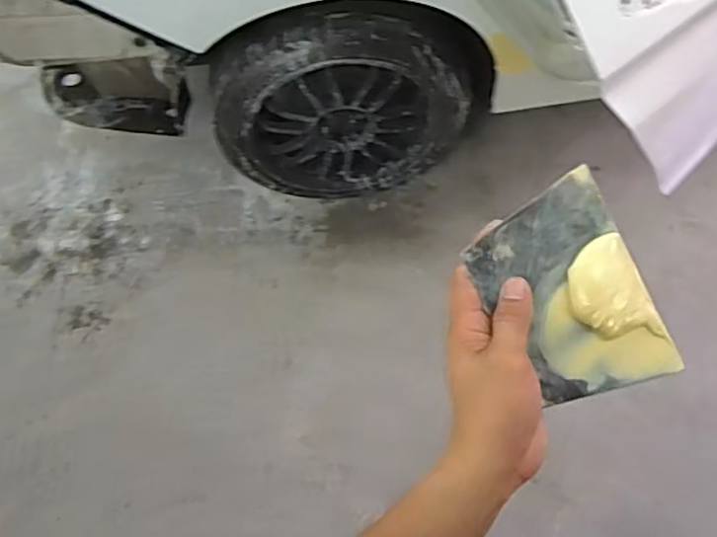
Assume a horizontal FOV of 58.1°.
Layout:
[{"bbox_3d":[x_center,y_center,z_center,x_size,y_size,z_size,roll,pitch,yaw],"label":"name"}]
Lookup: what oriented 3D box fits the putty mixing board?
[{"bbox_3d":[0.136,0.019,0.417,0.094,0.013,0.137,-25,90,2],"label":"putty mixing board"}]

